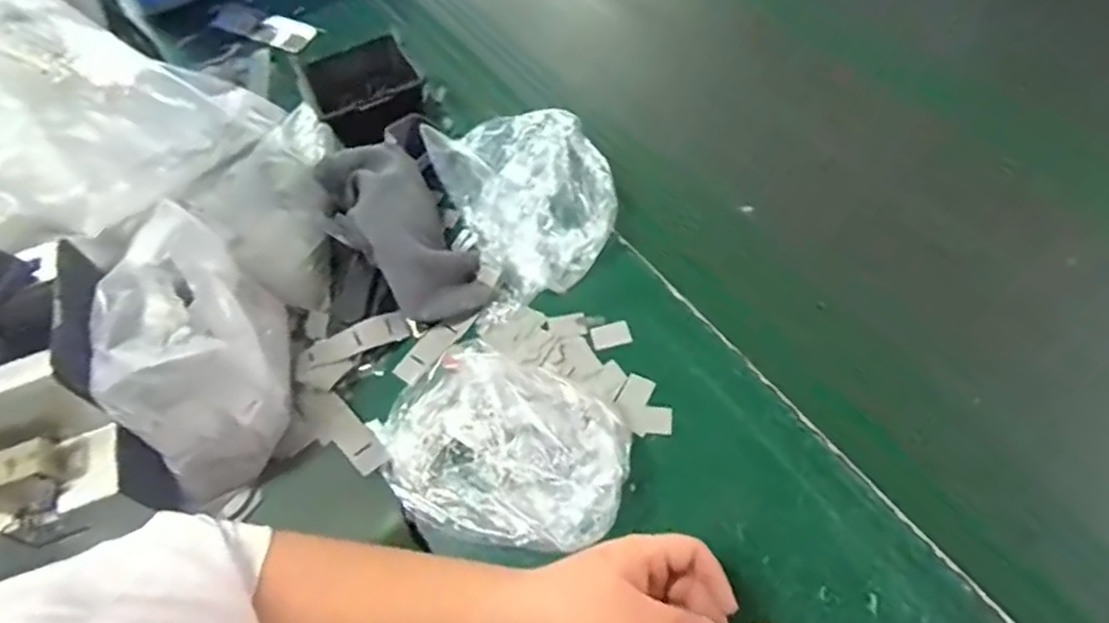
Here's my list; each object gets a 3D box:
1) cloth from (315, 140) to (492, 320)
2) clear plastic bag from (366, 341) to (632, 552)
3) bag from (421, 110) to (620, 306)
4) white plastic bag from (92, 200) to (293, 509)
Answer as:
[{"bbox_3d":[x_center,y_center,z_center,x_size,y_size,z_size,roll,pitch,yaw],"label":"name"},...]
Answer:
[{"bbox_3d":[-0.137,-0.073,0.596,0.092,0.045,0.193,-33,83,-17],"label":"cloth"},{"bbox_3d":[-0.038,0.098,0.501,0.190,0.050,0.144,18,59,16],"label":"clear plastic bag"},{"bbox_3d":[-0.017,-0.111,0.632,0.142,0.070,0.180,-25,58,-12],"label":"bag"},{"bbox_3d":[-0.266,0.032,0.500,0.100,0.147,0.173,-20,57,-9],"label":"white plastic bag"}]

